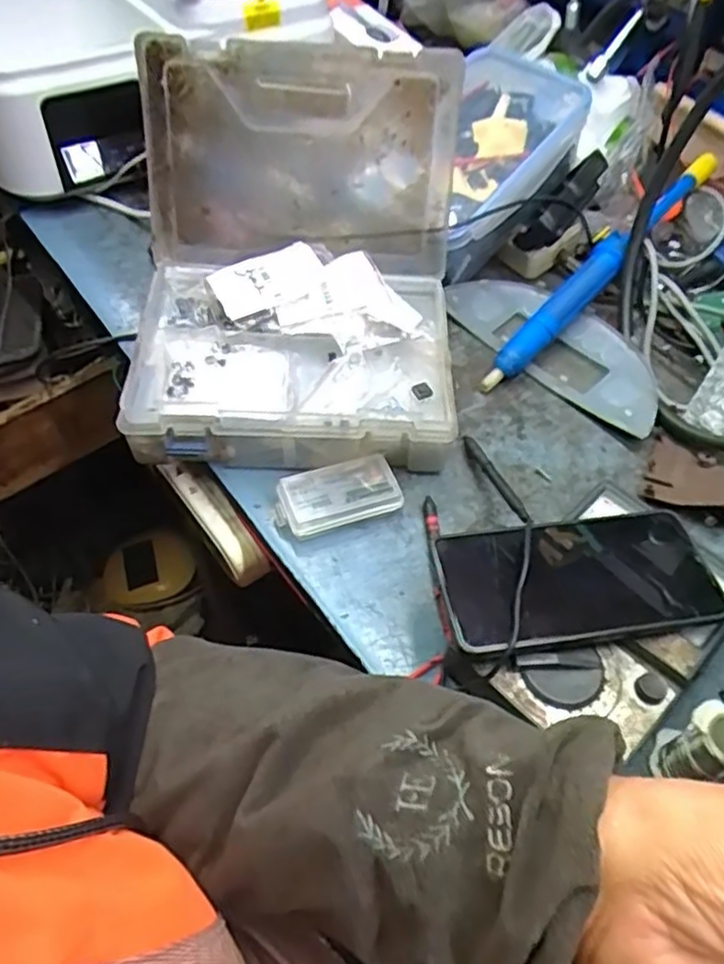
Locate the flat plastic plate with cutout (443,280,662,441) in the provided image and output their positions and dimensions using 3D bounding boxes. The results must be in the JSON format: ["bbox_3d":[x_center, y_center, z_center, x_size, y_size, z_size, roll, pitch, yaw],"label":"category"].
[{"bbox_3d":[0.167,-0.118,0.589,0.207,0.021,0.086,37,59,21],"label":"flat plastic plate with cutout"}]

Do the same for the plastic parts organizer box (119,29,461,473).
[{"bbox_3d":[-0.045,-0.152,0.491,0.232,0.200,0.228,0,54,-4],"label":"plastic parts organizer box"}]

